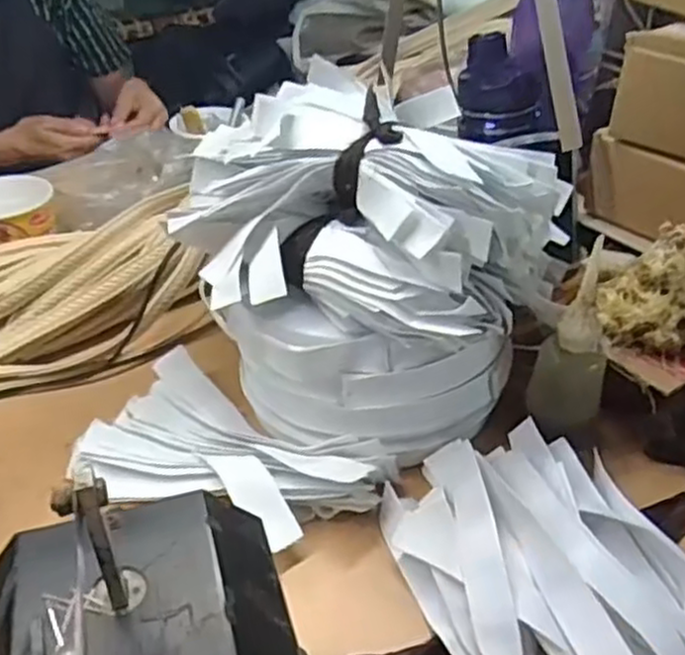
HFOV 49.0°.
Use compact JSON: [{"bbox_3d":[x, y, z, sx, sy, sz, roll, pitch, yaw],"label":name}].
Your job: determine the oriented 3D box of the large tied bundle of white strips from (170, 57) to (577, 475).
[{"bbox_3d":[0.020,-0.064,0.570,0.247,0.187,0.237,26,44,30],"label":"large tied bundle of white strips"}]

